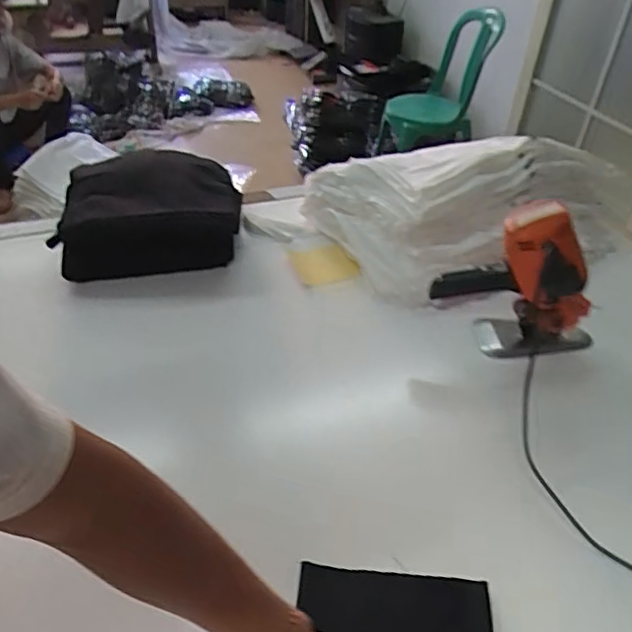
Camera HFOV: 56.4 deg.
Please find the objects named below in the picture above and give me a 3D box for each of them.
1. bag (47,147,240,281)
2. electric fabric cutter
[{"bbox_3d":[-0.310,-0.211,1.132,0.324,0.112,0.320,-2,40,-6],"label":"bag"},{"bbox_3d":[0.309,-0.047,0.872,0.255,0.243,0.099,11,40,9],"label":"electric fabric cutter"}]

